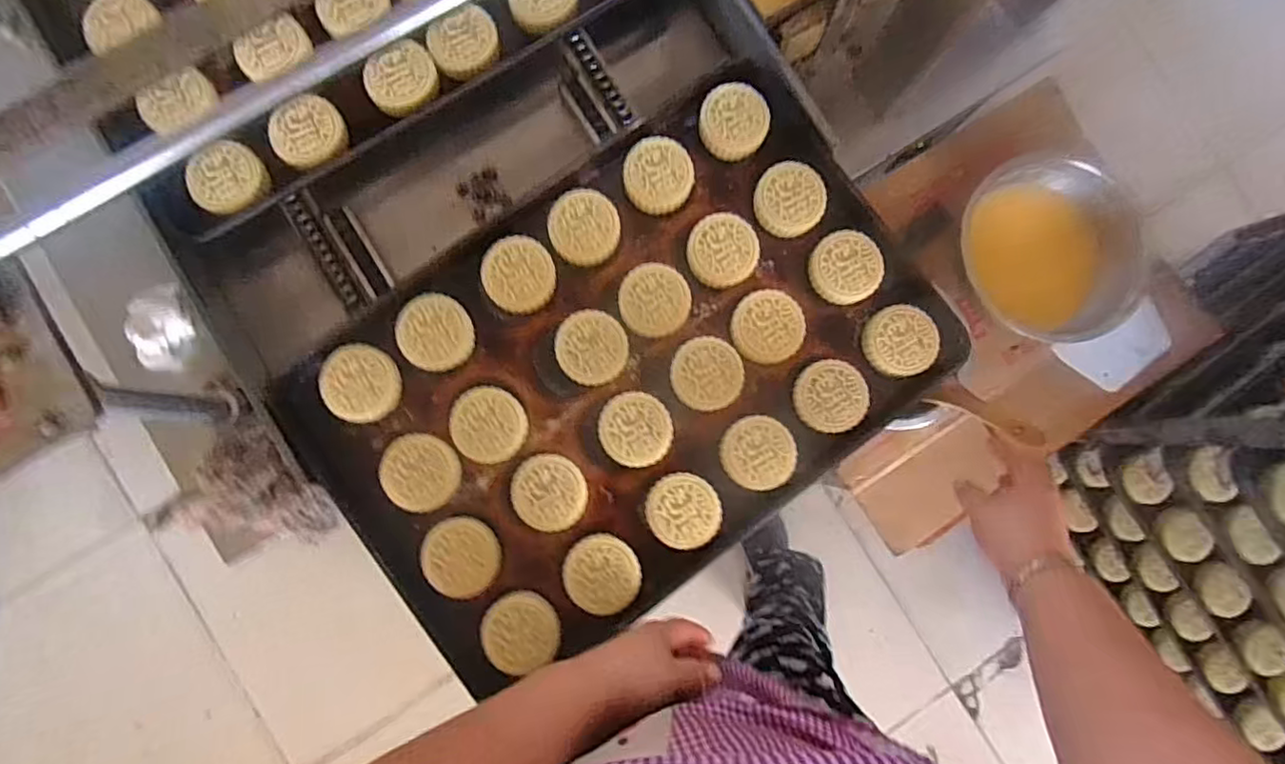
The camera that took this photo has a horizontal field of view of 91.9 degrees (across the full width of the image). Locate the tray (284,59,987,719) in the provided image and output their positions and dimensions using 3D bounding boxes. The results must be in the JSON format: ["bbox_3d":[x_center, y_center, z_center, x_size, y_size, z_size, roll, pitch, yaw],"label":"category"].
[{"bbox_3d":[-0.015,-0.014,0.622,0.586,0.034,0.384,-36,89,-6],"label":"tray"}]

